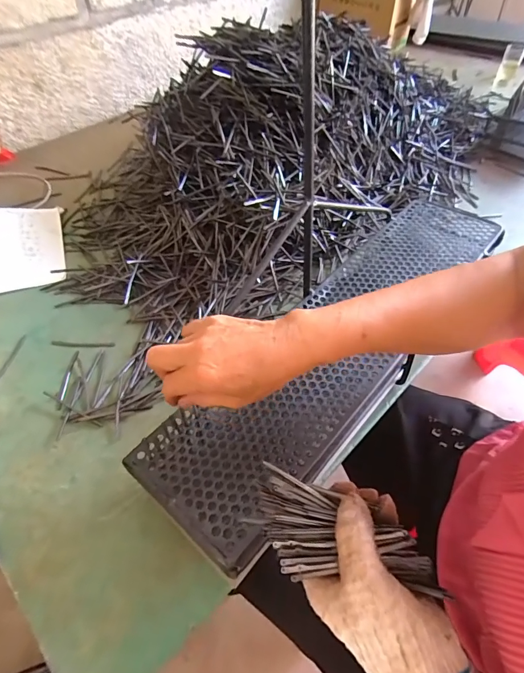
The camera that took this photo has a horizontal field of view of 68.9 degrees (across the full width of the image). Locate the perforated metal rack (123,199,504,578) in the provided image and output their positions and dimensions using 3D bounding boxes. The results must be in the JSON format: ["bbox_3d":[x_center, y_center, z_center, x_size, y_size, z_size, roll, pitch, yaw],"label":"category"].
[{"bbox_3d":[0.113,-0.027,0.476,0.164,0.023,0.606,30,58,23],"label":"perforated metal rack"}]

